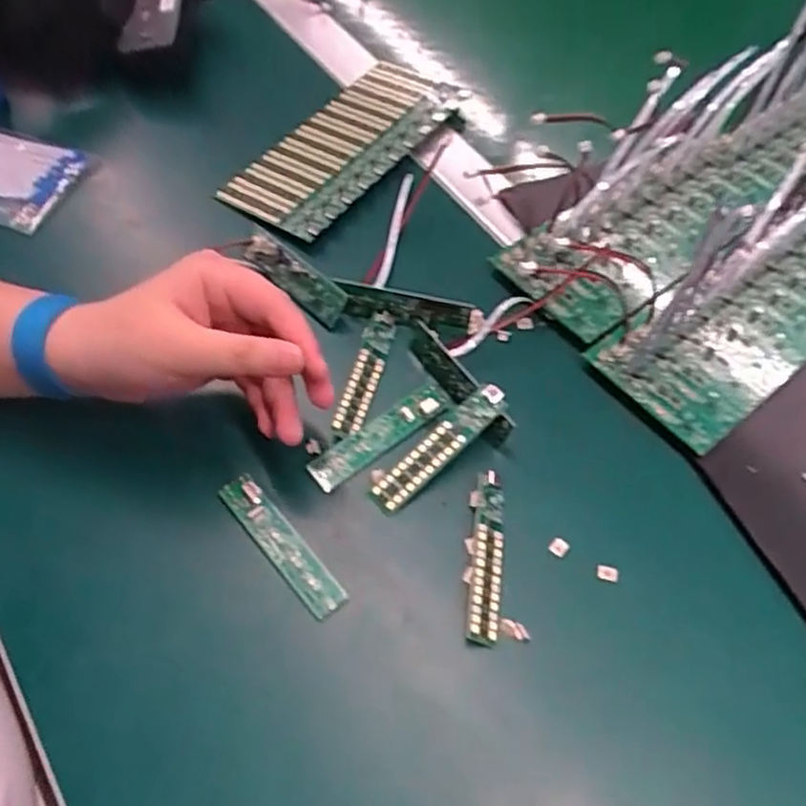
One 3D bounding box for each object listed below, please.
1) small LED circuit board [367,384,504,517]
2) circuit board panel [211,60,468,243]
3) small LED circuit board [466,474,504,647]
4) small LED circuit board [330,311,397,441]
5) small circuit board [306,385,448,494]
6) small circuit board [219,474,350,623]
[{"bbox_3d":[0.018,0.023,0.386,0.086,0.006,0.019,-44,67,-6],"label":"small LED circuit board"},{"bbox_3d":[-0.040,-0.191,0.544,0.087,0.013,0.199,28,60,19],"label":"circuit board panel"},{"bbox_3d":[0.041,0.075,0.363,0.015,0.011,0.083,8,57,1],"label":"small LED circuit board"},{"bbox_3d":[-0.021,-0.017,0.428,0.019,0.006,0.087,30,58,-22],"label":"small LED circuit board"},{"bbox_3d":[-0.012,0.017,0.399,0.085,0.007,0.020,-32,65,-22],"label":"small circuit board"},{"bbox_3d":[-0.059,0.069,0.364,0.018,0.006,0.084,-39,67,-12],"label":"small circuit board"}]

